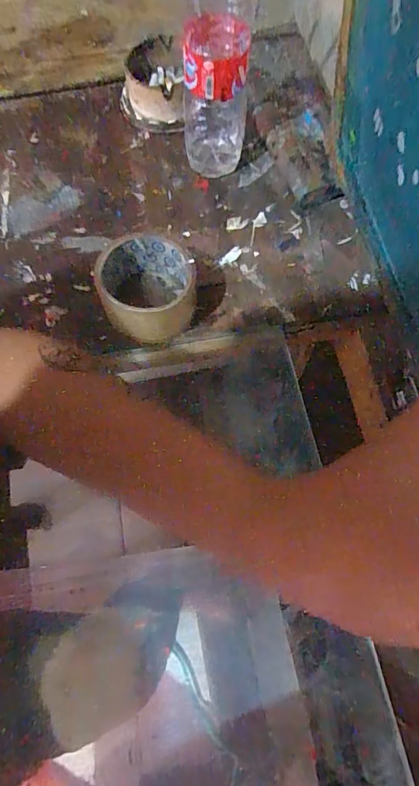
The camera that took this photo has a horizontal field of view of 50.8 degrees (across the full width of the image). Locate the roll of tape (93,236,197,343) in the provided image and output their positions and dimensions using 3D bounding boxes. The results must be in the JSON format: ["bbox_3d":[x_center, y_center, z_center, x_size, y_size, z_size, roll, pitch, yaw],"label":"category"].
[{"bbox_3d":[-0.059,-0.095,0.404,0.090,0.048,0.082,0,69,0],"label":"roll of tape"}]

